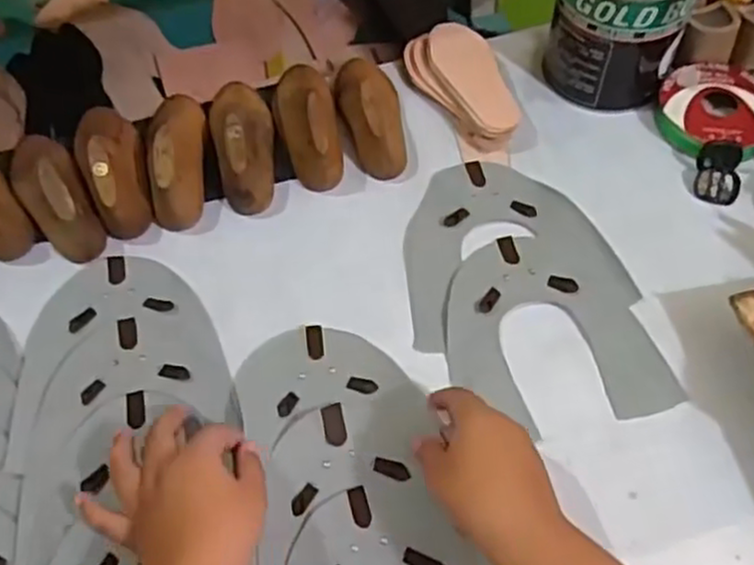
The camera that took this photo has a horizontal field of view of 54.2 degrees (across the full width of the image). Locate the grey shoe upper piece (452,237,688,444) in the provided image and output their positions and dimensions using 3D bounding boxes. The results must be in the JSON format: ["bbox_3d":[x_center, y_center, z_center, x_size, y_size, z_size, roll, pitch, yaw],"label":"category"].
[{"bbox_3d":[0.119,0.035,0.533,0.139,0.005,0.159,-18,62,-8],"label":"grey shoe upper piece"}]

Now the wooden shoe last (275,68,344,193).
[{"bbox_3d":[-0.059,-0.142,0.620,0.049,0.055,0.136,-11,58,-5],"label":"wooden shoe last"}]

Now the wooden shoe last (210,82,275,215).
[{"bbox_3d":[-0.112,-0.122,0.611,0.049,0.058,0.132,-9,58,-4],"label":"wooden shoe last"}]

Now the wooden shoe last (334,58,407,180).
[{"bbox_3d":[-0.006,-0.153,0.624,0.054,0.049,0.132,-7,58,-3],"label":"wooden shoe last"}]

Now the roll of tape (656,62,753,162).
[{"bbox_3d":[0.288,-0.145,0.627,0.094,0.024,0.099,-1,58,1],"label":"roll of tape"}]

